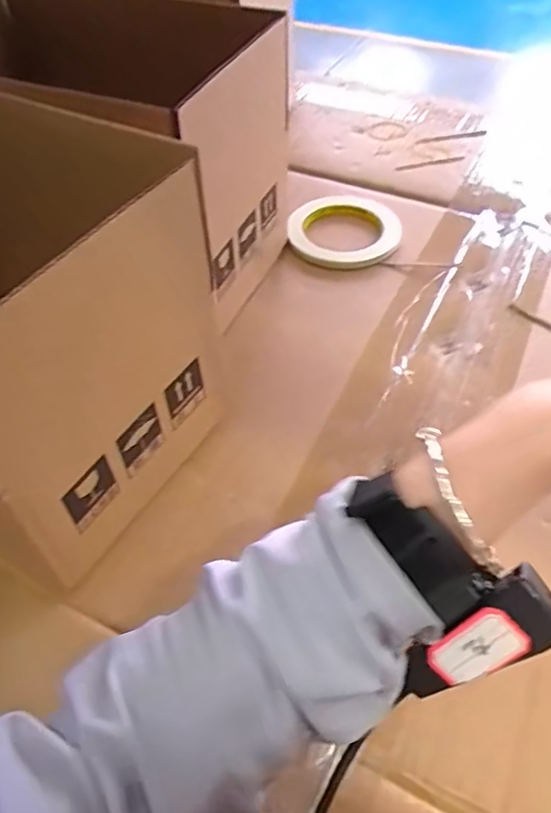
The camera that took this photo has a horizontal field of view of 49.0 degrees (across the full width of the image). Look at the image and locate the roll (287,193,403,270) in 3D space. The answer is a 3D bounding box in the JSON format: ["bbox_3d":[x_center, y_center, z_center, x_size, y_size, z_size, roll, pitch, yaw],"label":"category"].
[{"bbox_3d":[0.069,-0.177,0.603,0.110,0.015,0.110,-1,50,1],"label":"roll"}]

